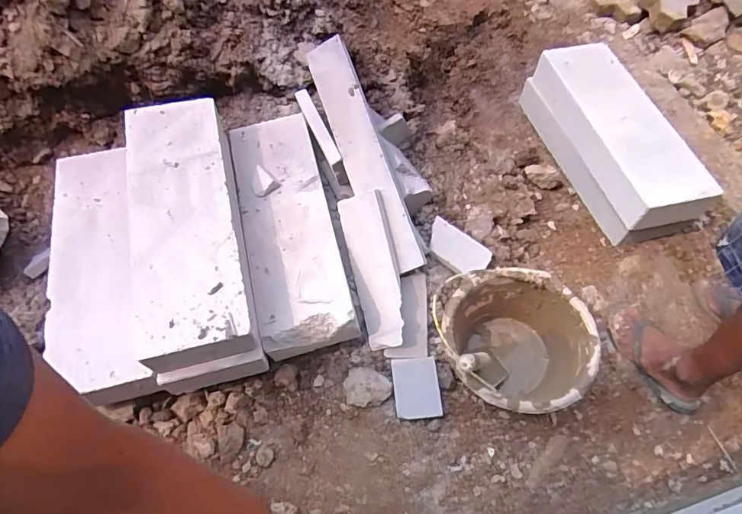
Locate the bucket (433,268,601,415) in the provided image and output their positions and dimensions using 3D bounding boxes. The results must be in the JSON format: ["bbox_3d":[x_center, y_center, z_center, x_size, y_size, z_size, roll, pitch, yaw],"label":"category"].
[{"bbox_3d":[0.294,0.195,0.957,0.280,0.245,0.283,-2,56,3],"label":"bucket"}]

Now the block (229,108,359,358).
[{"bbox_3d":[-0.194,-0.077,1.068,0.196,0.143,0.585,-13,58,-6],"label":"block"}]

